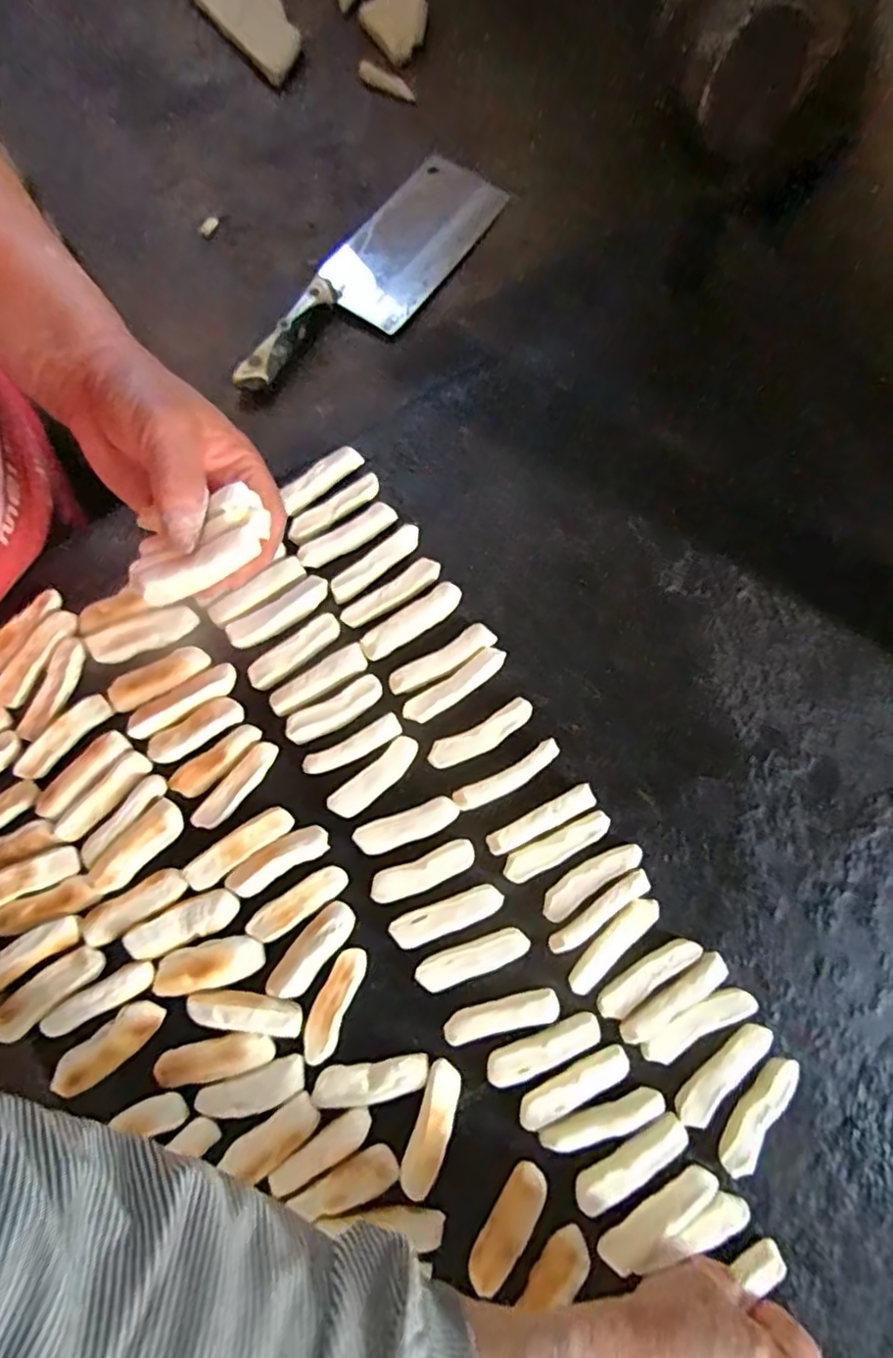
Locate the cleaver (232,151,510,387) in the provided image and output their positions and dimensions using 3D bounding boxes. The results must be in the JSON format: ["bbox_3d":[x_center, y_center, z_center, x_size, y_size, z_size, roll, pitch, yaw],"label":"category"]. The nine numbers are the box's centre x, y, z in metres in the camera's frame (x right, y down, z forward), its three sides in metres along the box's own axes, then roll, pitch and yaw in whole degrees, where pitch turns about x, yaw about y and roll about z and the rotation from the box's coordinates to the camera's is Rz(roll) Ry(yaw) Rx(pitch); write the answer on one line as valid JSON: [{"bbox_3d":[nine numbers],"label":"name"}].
[{"bbox_3d":[-0.065,-0.351,0.565,0.087,0.024,0.295,35,80,10],"label":"cleaver"}]

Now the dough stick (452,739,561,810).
[{"bbox_3d":[0.039,0.063,0.407,0.073,0.015,0.016,-28,77,-7],"label":"dough stick"}]

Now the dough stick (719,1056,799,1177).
[{"bbox_3d":[0.175,0.245,0.361,0.019,0.011,0.067,35,78,8],"label":"dough stick"}]

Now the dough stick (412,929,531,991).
[{"bbox_3d":[0.015,0.166,0.379,0.067,0.009,0.018,-18,76,-5],"label":"dough stick"}]

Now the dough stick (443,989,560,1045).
[{"bbox_3d":[0.032,0.195,0.370,0.067,0.008,0.016,-12,76,-3],"label":"dough stick"}]

